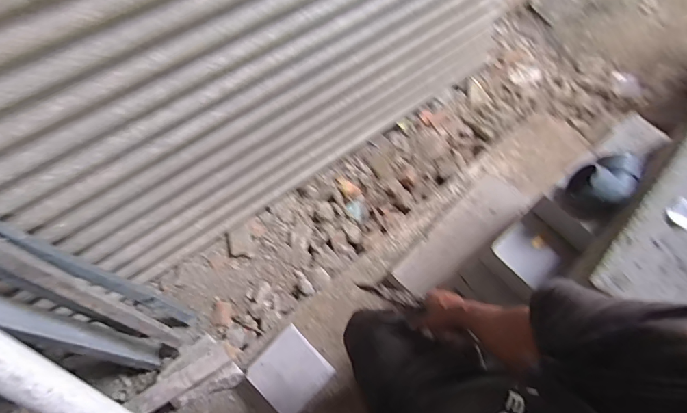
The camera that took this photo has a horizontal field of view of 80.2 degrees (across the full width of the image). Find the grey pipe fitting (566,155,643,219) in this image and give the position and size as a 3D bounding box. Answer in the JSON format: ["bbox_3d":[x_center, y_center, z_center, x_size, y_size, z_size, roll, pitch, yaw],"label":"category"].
[{"bbox_3d":[0.581,-0.049,0.906,0.148,0.087,0.099,-26,68,-15],"label":"grey pipe fitting"}]

